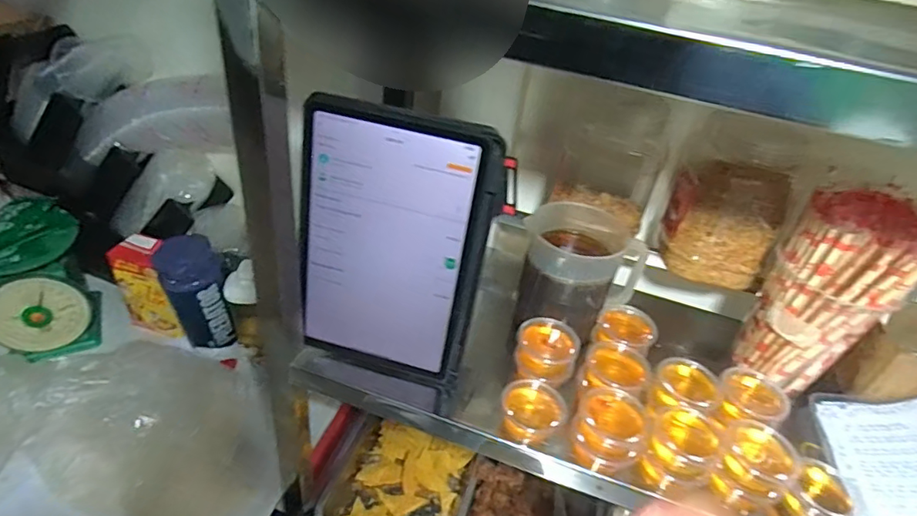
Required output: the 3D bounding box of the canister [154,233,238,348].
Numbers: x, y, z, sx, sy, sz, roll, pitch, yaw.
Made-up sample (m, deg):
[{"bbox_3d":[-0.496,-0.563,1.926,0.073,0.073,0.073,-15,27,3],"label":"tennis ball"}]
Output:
[{"bbox_3d":[-0.426,0.064,0.851,0.088,0.191,0.084,-20,45,-30],"label":"canister"}]

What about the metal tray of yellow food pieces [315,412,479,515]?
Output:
[{"bbox_3d":[-0.091,0.362,0.816,0.208,0.038,0.210,14,38,10],"label":"metal tray of yellow food pieces"}]

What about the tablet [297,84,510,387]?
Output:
[{"bbox_3d":[-0.063,-0.007,0.492,0.175,0.258,0.016,13,27,6],"label":"tablet"}]

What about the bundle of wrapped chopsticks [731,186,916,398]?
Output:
[{"bbox_3d":[0.380,0.036,0.532,0.097,0.209,0.111,-24,47,-34],"label":"bundle of wrapped chopsticks"}]

